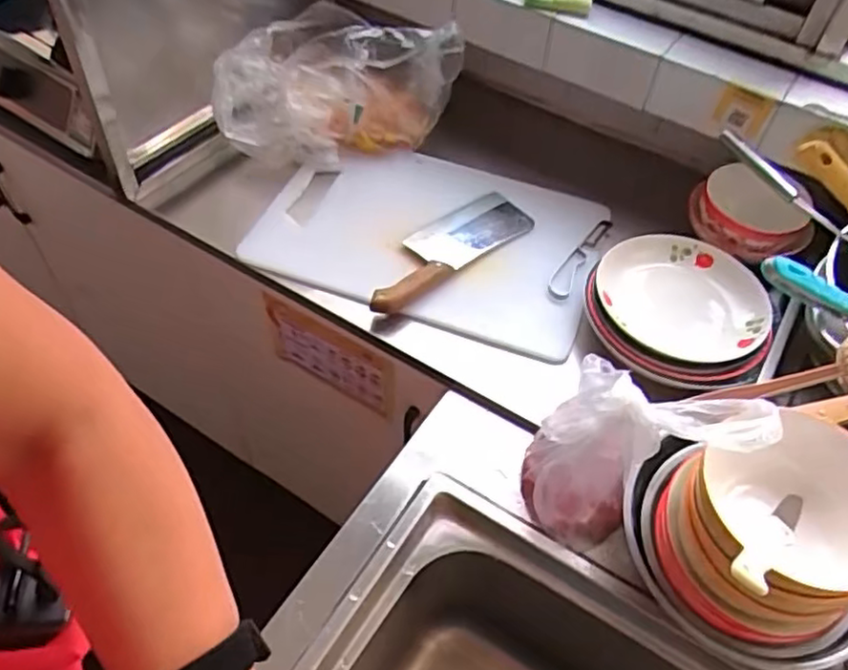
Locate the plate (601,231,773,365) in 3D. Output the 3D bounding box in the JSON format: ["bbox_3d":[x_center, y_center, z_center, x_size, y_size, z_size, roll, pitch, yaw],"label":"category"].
[{"bbox_3d":[0.300,-0.034,0.802,0.185,0.050,0.185,1,54,-1],"label":"plate"}]

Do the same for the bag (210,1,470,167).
[{"bbox_3d":[-0.114,-0.337,0.935,0.324,0.188,0.125,-7,54,-7],"label":"bag"}]

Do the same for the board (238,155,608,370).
[{"bbox_3d":[0.011,-0.136,0.895,0.419,0.025,0.295,16,51,7],"label":"board"}]

